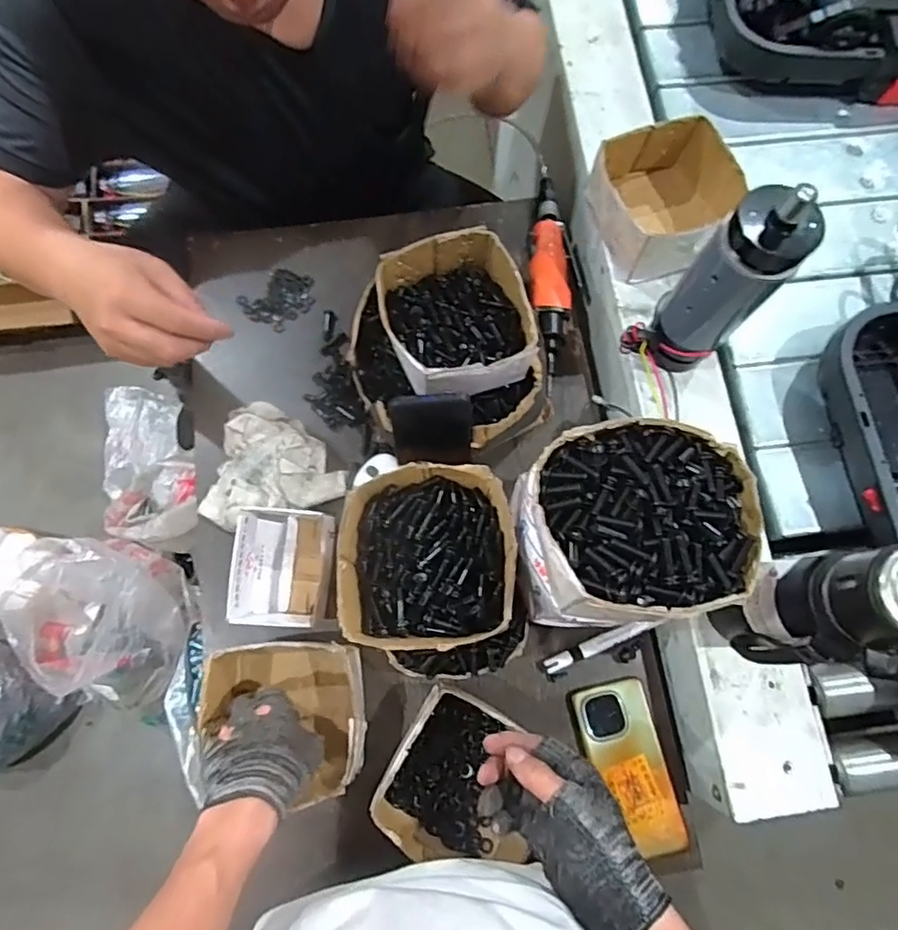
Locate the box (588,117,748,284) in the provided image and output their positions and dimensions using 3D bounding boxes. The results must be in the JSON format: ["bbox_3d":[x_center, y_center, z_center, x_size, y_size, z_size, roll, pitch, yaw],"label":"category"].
[{"bbox_3d":[0.240,-0.299,0.664,0.141,0.084,0.142,-18,76,-6],"label":"box"}]

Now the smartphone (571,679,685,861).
[{"bbox_3d":[0.183,0.306,0.592,0.080,0.015,0.160,-13,76,-5],"label":"smartphone"}]

